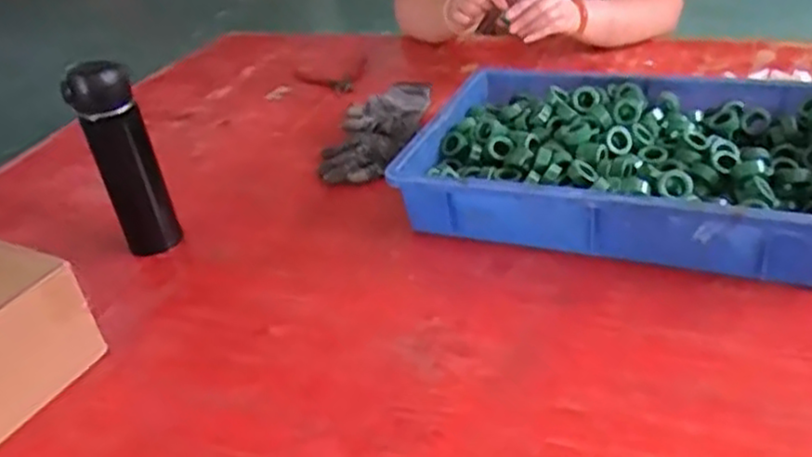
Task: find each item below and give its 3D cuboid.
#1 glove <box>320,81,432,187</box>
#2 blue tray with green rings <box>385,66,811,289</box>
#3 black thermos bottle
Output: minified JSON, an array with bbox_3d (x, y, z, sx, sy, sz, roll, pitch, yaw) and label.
[{"bbox_3d":[-0.034,-0.139,1.027,0.107,0.042,0.260,3,33,16],"label":"glove"},{"bbox_3d":[0.235,-0.074,0.809,0.434,0.088,0.296,7,34,22],"label":"blue tray with green rings"},{"bbox_3d":[-0.312,-0.077,0.824,0.067,0.213,0.059,-19,33,-18],"label":"black thermos bottle"}]

